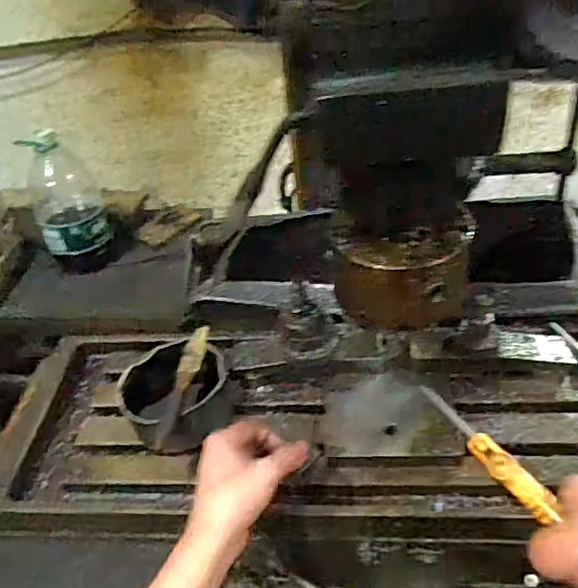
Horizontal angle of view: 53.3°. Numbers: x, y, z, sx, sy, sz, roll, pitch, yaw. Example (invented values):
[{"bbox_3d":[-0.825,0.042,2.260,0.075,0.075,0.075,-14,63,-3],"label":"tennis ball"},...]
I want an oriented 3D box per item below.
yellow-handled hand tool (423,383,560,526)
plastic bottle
[{"bbox_3d":[0.146,0.116,0.447,0.024,0.026,0.147,-18,29,-13],"label":"yellow-handled hand tool"},{"bbox_3d":[-0.568,-0.246,1.484,0.180,0.345,0.208,-8,41,-2],"label":"plastic bottle"}]

